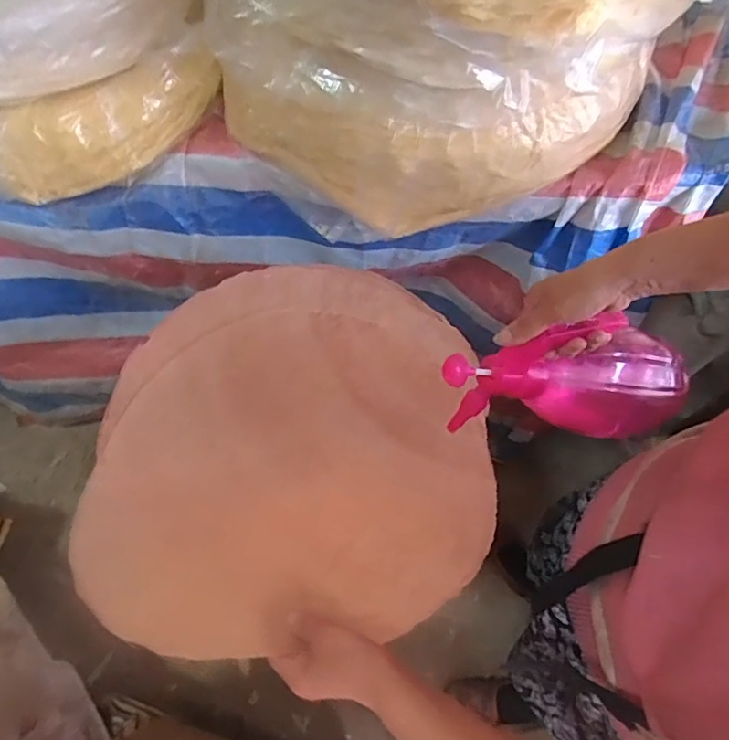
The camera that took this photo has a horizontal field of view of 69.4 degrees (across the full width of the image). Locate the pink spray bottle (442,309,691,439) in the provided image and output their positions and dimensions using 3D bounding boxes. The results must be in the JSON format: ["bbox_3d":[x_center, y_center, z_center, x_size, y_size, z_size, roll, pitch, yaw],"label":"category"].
[{"bbox_3d":[0.210,0.011,0.550,0.273,0.154,0.086,5,63,-14],"label":"pink spray bottle"}]

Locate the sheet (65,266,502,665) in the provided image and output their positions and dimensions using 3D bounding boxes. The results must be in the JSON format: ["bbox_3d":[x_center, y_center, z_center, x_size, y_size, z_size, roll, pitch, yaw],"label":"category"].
[{"bbox_3d":[-0.108,0.061,0.701,0.520,0.146,0.533,-11,64,-4],"label":"sheet"}]

